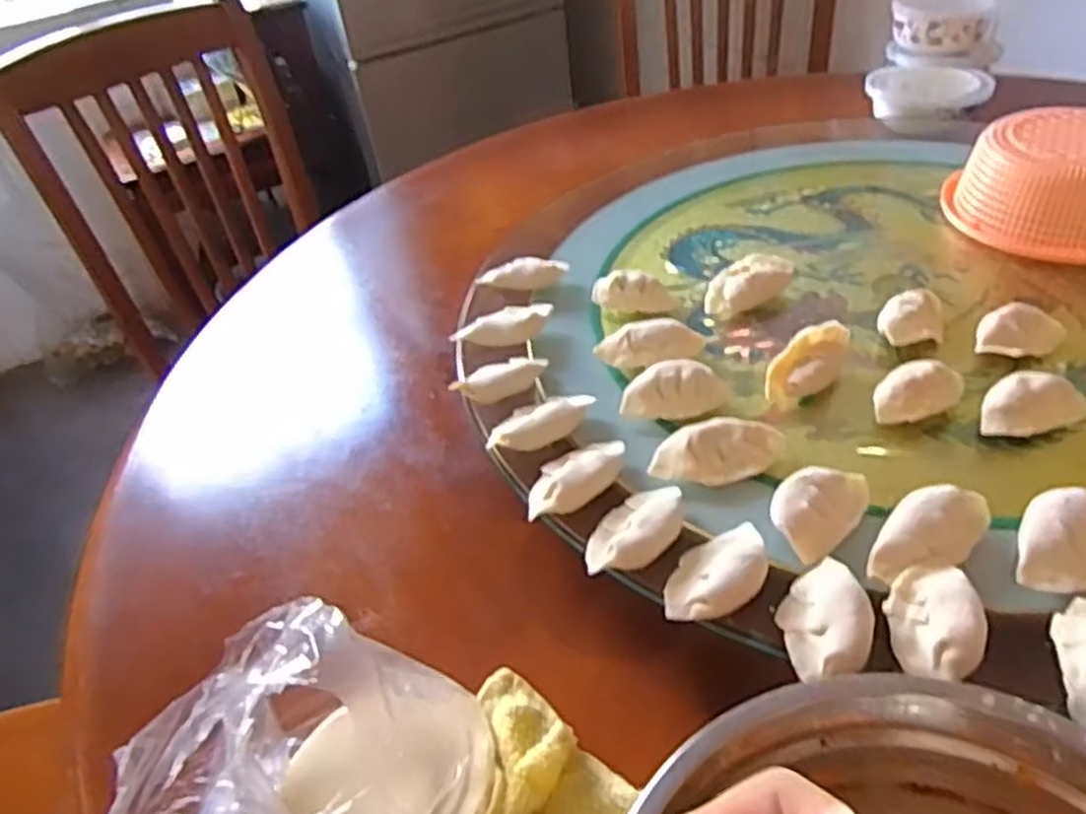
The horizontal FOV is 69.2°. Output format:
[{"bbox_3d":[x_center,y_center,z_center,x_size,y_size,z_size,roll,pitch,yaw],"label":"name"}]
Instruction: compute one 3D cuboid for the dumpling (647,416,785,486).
[{"bbox_3d":[0.105,0.027,0.471,0.079,0.023,0.036,-15,40,-8],"label":"dumpling"}]

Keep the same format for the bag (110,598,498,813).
[{"bbox_3d":[-0.113,0.157,0.345,0.161,0.124,0.116,-2,40,8],"label":"bag"}]

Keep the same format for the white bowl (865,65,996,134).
[{"bbox_3d":[0.430,-0.352,0.885,0.128,0.039,0.129,9,43,19],"label":"white bowl"}]

